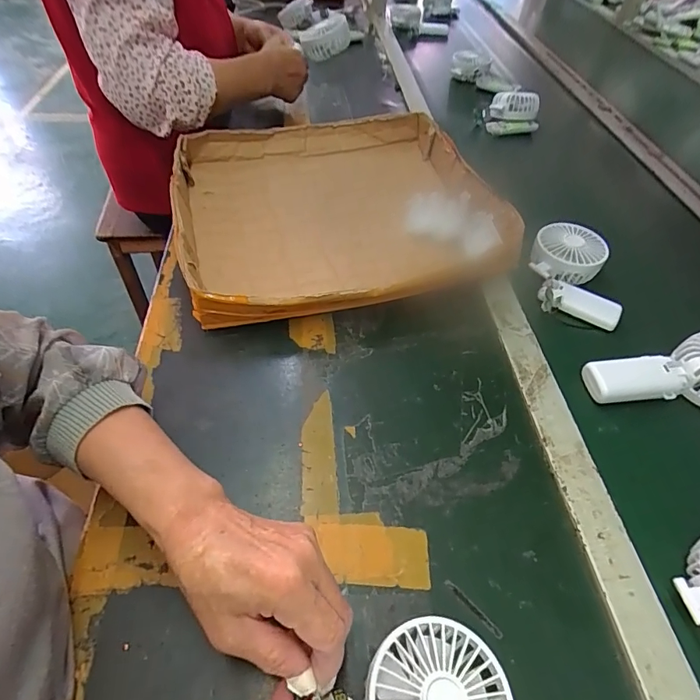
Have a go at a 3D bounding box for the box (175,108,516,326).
[{"bbox_3d":[-0.021,-0.201,0.609,0.414,0.070,0.386,-14,52,-14],"label":"box"}]

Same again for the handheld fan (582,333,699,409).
[{"bbox_3d":[0.336,0.027,0.447,0.167,0.042,0.083,-9,51,-9],"label":"handheld fan"}]

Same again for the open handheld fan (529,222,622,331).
[{"bbox_3d":[0.280,-0.103,0.556,0.090,0.039,0.152,2,50,0],"label":"open handheld fan"}]

